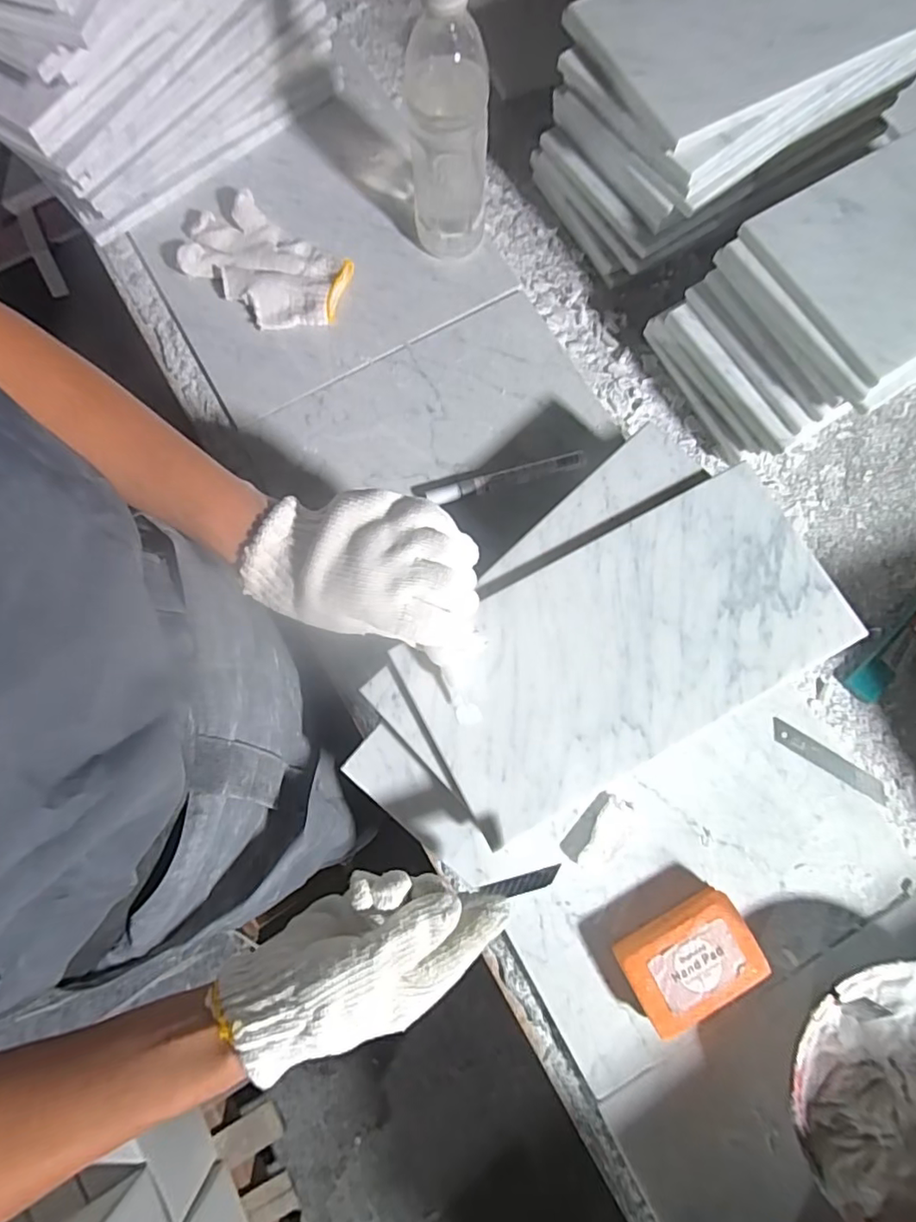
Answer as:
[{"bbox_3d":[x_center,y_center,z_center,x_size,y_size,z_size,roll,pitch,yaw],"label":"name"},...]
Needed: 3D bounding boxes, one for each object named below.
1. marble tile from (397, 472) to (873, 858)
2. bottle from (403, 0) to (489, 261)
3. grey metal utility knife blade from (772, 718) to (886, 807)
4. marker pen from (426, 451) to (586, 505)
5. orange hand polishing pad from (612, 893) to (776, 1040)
[{"bbox_3d":[0.119,0.021,0.397,0.297,0.008,0.154,-29,78,-6],"label":"marble tile"},{"bbox_3d":[-0.009,-0.403,0.461,0.065,0.206,0.075,1,77,1],"label":"bottle"},{"bbox_3d":[0.304,0.124,0.461,0.105,0.004,0.019,29,72,3],"label":"grey metal utility knife blade"},{"bbox_3d":[0.043,-0.115,0.495,0.139,0.012,0.015,-15,77,-3],"label":"marker pen"},{"bbox_3d":[0.169,0.255,0.414,0.093,0.034,0.064,-28,78,-6],"label":"orange hand polishing pad"}]

